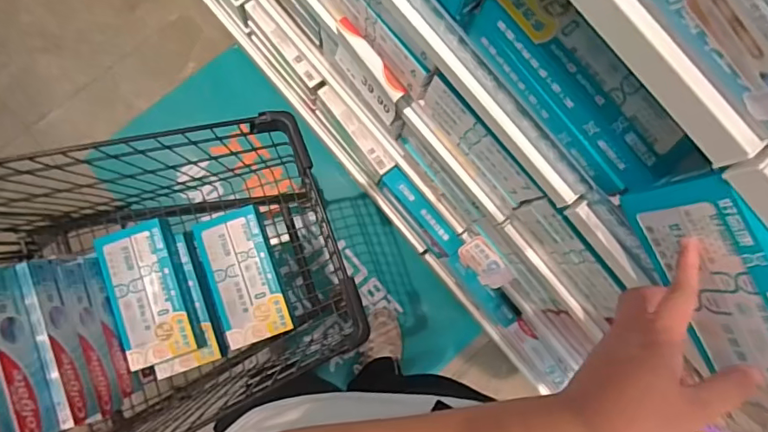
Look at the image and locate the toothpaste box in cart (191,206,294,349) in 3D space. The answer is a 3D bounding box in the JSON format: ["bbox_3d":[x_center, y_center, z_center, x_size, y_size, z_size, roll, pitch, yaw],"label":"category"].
[{"bbox_3d":[-0.243,0.105,0.852,0.121,0.038,0.220,-19,86,-7],"label":"toothpaste box in cart"}]

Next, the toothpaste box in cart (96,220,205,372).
[{"bbox_3d":[-0.383,0.125,0.808,0.118,0.042,0.220,-18,86,-6],"label":"toothpaste box in cart"}]

